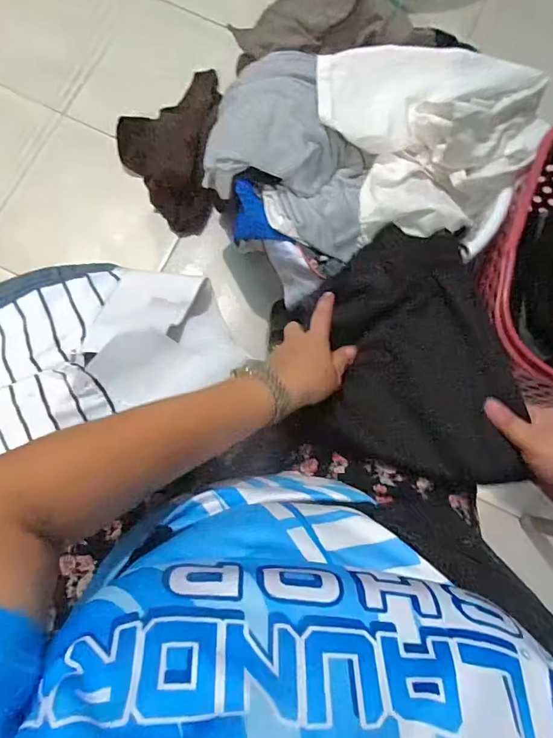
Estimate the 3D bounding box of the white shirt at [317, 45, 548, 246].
[{"bbox_3d":[0.247,-0.366,0.718,0.317,0.115,0.270,-17,81,-5],"label":"white shirt"}]

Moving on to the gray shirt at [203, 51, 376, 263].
[{"bbox_3d":[0.038,-0.333,0.709,0.290,0.083,0.215,33,81,3],"label":"gray shirt"}]

